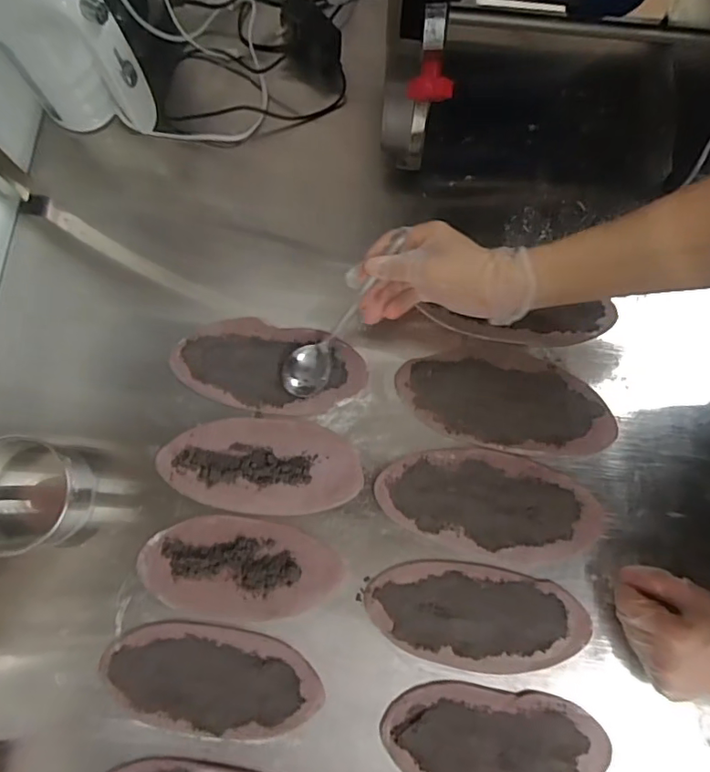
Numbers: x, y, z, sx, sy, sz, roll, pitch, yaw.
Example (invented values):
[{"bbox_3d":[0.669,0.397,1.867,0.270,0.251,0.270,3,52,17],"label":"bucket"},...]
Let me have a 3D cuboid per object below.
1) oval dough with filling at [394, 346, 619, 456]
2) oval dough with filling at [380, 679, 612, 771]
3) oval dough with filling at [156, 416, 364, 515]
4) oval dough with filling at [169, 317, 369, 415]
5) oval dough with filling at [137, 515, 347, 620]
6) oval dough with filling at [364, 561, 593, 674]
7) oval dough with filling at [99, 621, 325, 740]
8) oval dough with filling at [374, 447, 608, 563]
[{"bbox_3d":[0.145,0.012,0.502,0.203,0.007,0.093,10,78,2],"label":"oval dough with filling"},{"bbox_3d":[0.117,0.297,0.437,0.181,0.005,0.080,7,78,1],"label":"oval dough with filling"},{"bbox_3d":[-0.087,0.072,0.486,0.182,0.006,0.084,6,78,1],"label":"oval dough with filling"},{"bbox_3d":[-0.083,-0.019,0.508,0.181,0.007,0.085,10,78,2],"label":"oval dough with filling"},{"bbox_3d":[-0.100,0.161,0.465,0.173,0.010,0.082,4,78,1],"label":"oval dough with filling"},{"bbox_3d":[0.107,0.203,0.461,0.188,0.006,0.083,8,78,1],"label":"oval dough with filling"},{"bbox_3d":[-0.122,0.251,0.446,0.181,0.007,0.084,7,78,1],"label":"oval dough with filling"},{"bbox_3d":[0.124,0.106,0.482,0.203,0.004,0.091,10,78,2],"label":"oval dough with filling"}]

